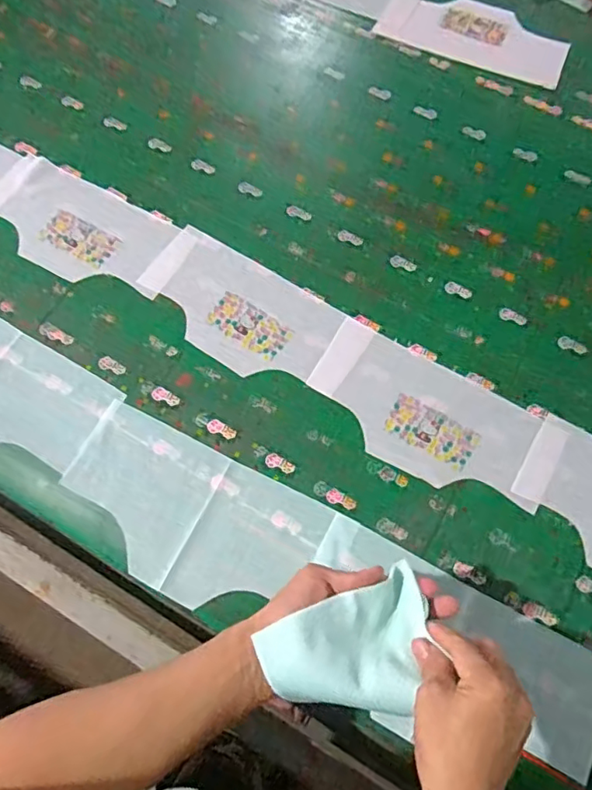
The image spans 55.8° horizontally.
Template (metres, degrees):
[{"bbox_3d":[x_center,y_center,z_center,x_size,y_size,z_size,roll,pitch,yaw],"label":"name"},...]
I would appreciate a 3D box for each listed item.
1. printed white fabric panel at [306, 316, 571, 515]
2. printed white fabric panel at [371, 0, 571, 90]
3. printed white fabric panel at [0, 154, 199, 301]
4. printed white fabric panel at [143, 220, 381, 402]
[{"bbox_3d":[0.153,0.026,0.637,0.283,0.009,0.133,29,72,9],"label":"printed white fabric panel"},{"bbox_3d":[0.276,-0.564,0.869,0.287,0.007,0.131,22,74,10],"label":"printed white fabric panel"},{"bbox_3d":[-0.278,-0.214,0.724,0.273,0.013,0.131,30,76,8],"label":"printed white fabric panel"},{"bbox_3d":[-0.057,-0.097,0.684,0.278,0.004,0.132,32,73,9],"label":"printed white fabric panel"}]

